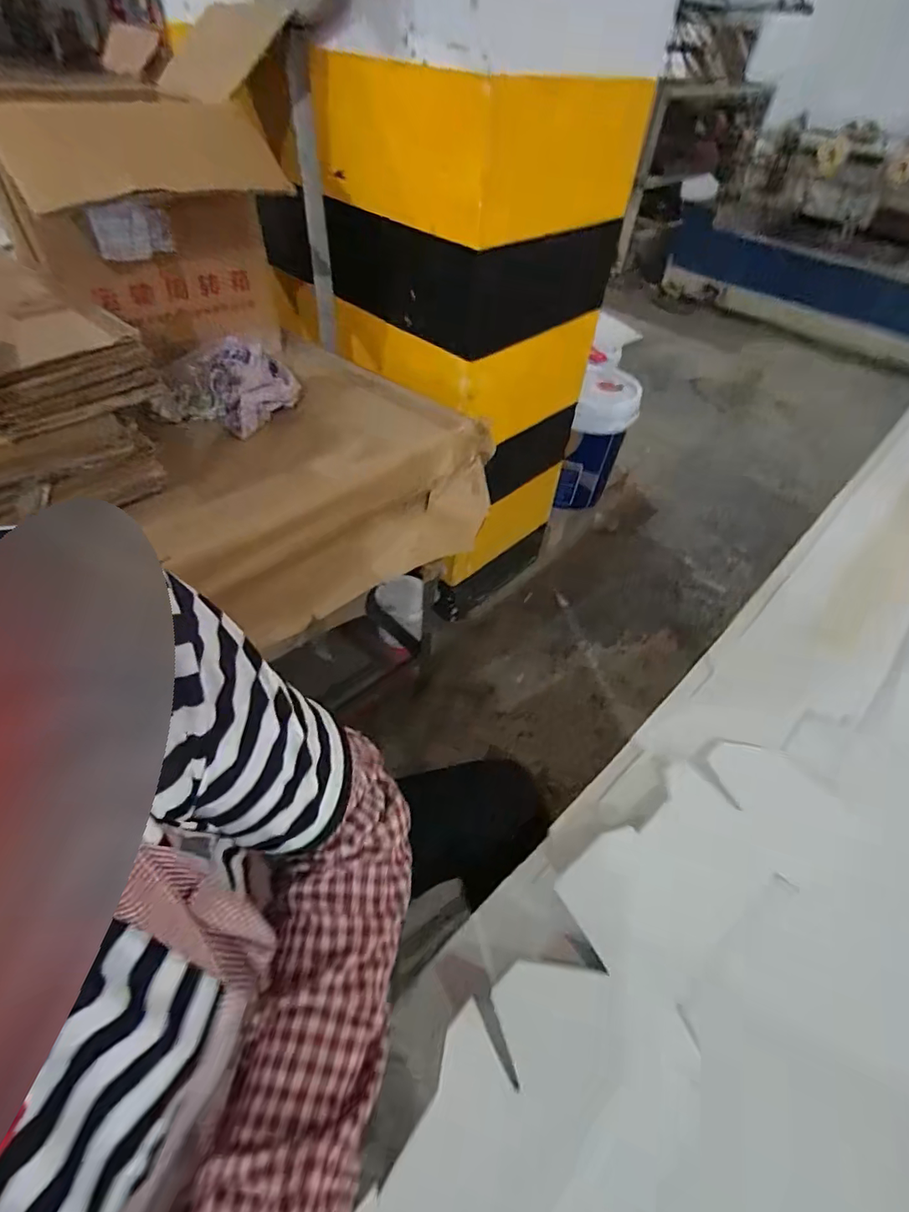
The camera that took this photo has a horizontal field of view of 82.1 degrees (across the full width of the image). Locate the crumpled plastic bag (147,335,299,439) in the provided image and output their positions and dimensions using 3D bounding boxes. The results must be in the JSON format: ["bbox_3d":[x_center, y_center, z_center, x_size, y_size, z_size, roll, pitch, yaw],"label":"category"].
[{"bbox_3d":[-0.378,-0.372,0.859,0.197,0.104,0.144,19,50,12],"label":"crumpled plastic bag"}]

